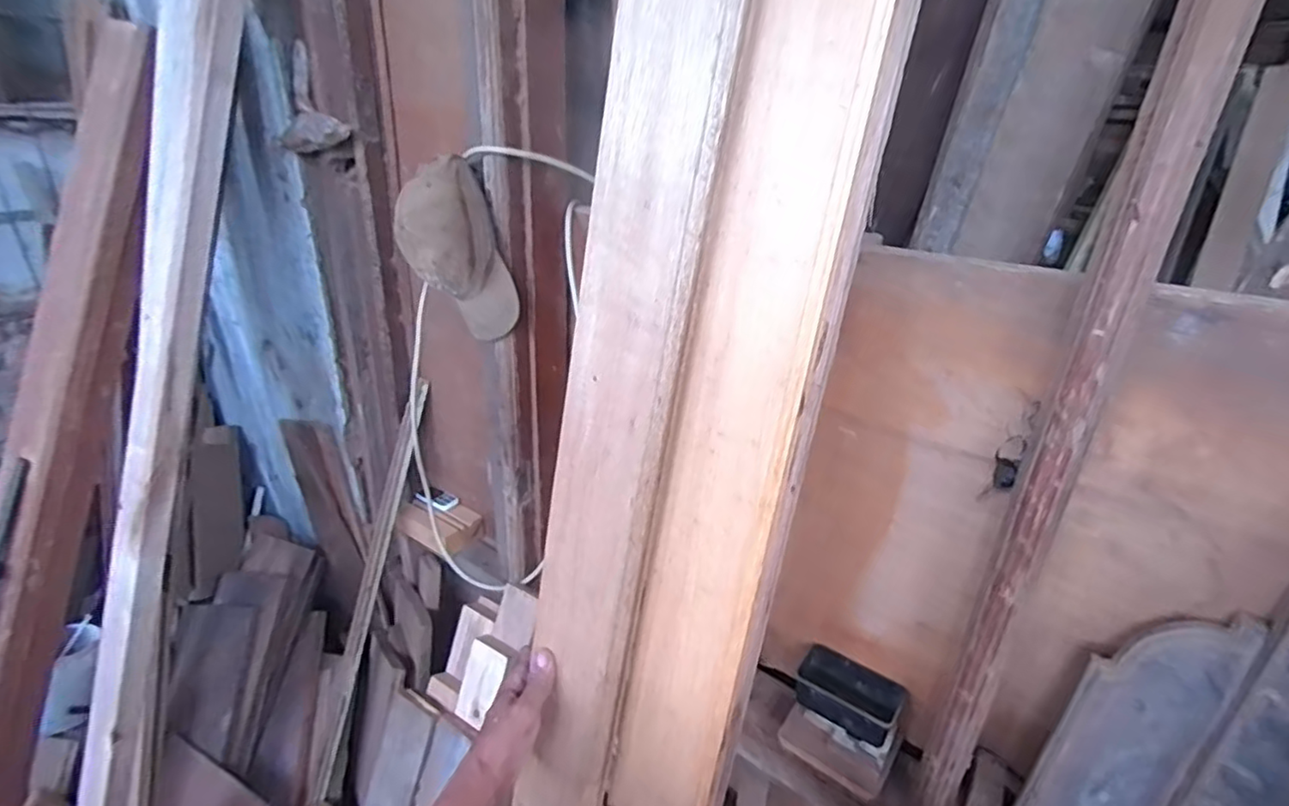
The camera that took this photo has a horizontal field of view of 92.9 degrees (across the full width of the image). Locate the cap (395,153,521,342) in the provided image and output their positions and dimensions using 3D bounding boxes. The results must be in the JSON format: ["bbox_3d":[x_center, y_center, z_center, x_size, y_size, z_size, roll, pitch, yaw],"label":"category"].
[{"bbox_3d":[-0.264,-0.210,0.906,0.130,0.267,0.106,-32,36,-19],"label":"cap"}]

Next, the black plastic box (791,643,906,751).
[{"bbox_3d":[0.298,0.431,0.907,0.149,0.059,0.076,17,28,30],"label":"black plastic box"}]

